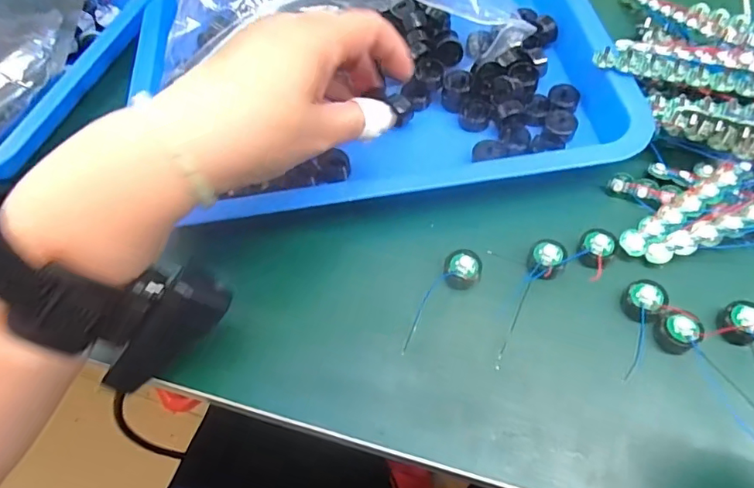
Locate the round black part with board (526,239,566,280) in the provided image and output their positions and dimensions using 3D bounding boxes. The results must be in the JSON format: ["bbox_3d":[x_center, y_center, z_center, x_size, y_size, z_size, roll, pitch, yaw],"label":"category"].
[{"bbox_3d":[0.097,0.009,0.300,0.019,0.012,0.021,21,62,16],"label":"round black part with board"}]

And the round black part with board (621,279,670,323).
[{"bbox_3d":[0.144,0.031,0.282,0.019,0.012,0.021,-35,62,-16],"label":"round black part with board"}]

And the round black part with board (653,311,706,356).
[{"bbox_3d":[0.157,0.046,0.272,0.021,0.012,0.020,-2,58,3],"label":"round black part with board"}]

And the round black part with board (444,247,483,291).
[{"bbox_3d":[0.050,0.015,0.302,0.020,0.014,0.023,-29,60,-13],"label":"round black part with board"}]

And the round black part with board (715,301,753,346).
[{"bbox_3d":[0.190,0.040,0.271,0.019,0.014,0.019,-2,58,3],"label":"round black part with board"}]

